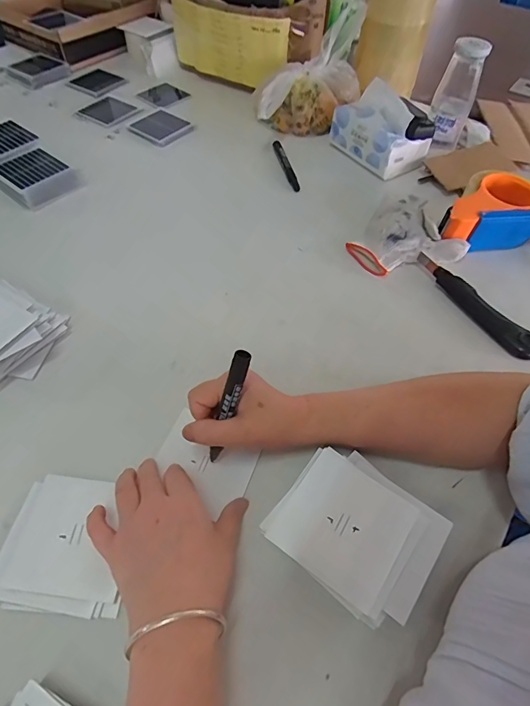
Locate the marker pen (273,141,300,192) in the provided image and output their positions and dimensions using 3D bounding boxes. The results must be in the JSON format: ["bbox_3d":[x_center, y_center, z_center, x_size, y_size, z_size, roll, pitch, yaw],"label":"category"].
[{"bbox_3d":[0.034,-0.305,0.685,0.015,0.010,0.132,-10,55,-10],"label":"marker pen"}]

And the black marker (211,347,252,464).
[{"bbox_3d":[-0.033,0.049,0.356,0.014,0.117,0.012,28,32,16],"label":"black marker"}]

